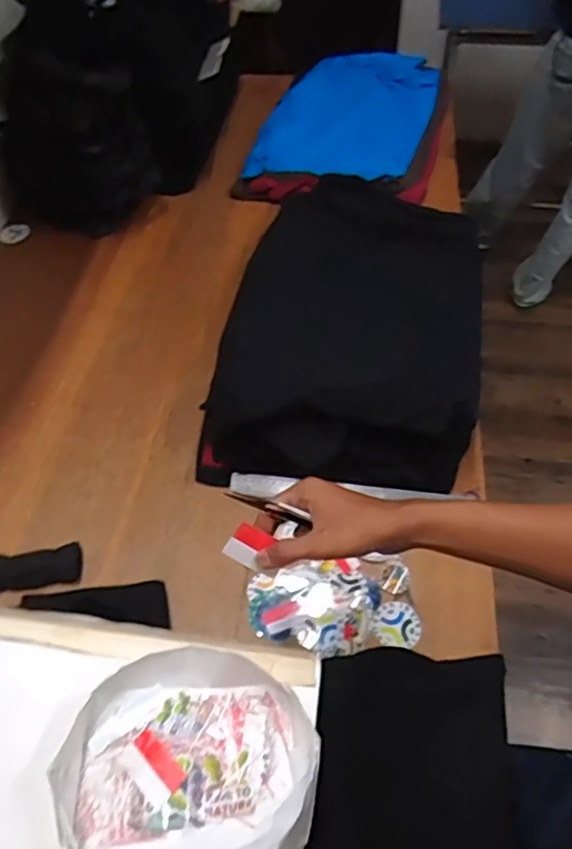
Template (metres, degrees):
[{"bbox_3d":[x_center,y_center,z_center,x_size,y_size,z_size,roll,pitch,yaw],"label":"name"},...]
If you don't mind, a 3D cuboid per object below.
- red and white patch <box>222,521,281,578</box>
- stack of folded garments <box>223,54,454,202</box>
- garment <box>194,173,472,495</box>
[{"bbox_3d":[-0.027,0.111,0.535,0.050,0.004,0.035,29,94,-4],"label":"red and white patch"},{"bbox_3d":[0.141,-0.638,1.285,0.367,0.081,0.495,11,55,9],"label":"stack of folded garments"},{"bbox_3d":[0.095,-0.170,0.915,0.373,0.100,0.543,2,55,13],"label":"garment"}]

